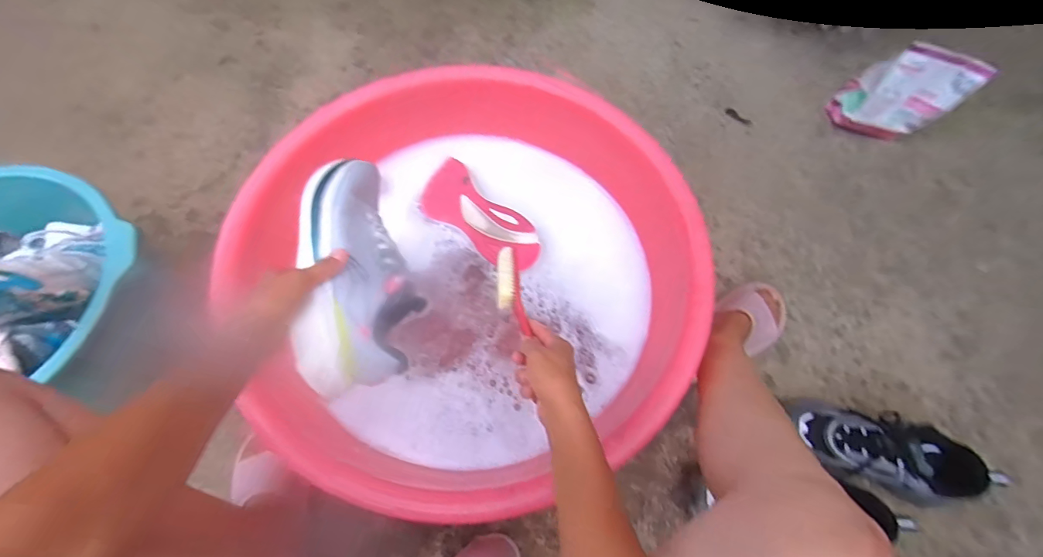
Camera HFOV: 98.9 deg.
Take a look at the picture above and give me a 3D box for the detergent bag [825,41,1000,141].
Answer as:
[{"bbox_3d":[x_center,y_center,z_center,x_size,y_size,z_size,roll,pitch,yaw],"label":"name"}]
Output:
[{"bbox_3d":[0.750,-0.363,0.895,0.169,0.203,0.065,33,71,11],"label":"detergent bag"}]

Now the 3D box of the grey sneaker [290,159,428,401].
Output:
[{"bbox_3d":[-0.178,-0.016,0.495,0.104,0.088,0.269,-8,69,-5],"label":"grey sneaker"}]

